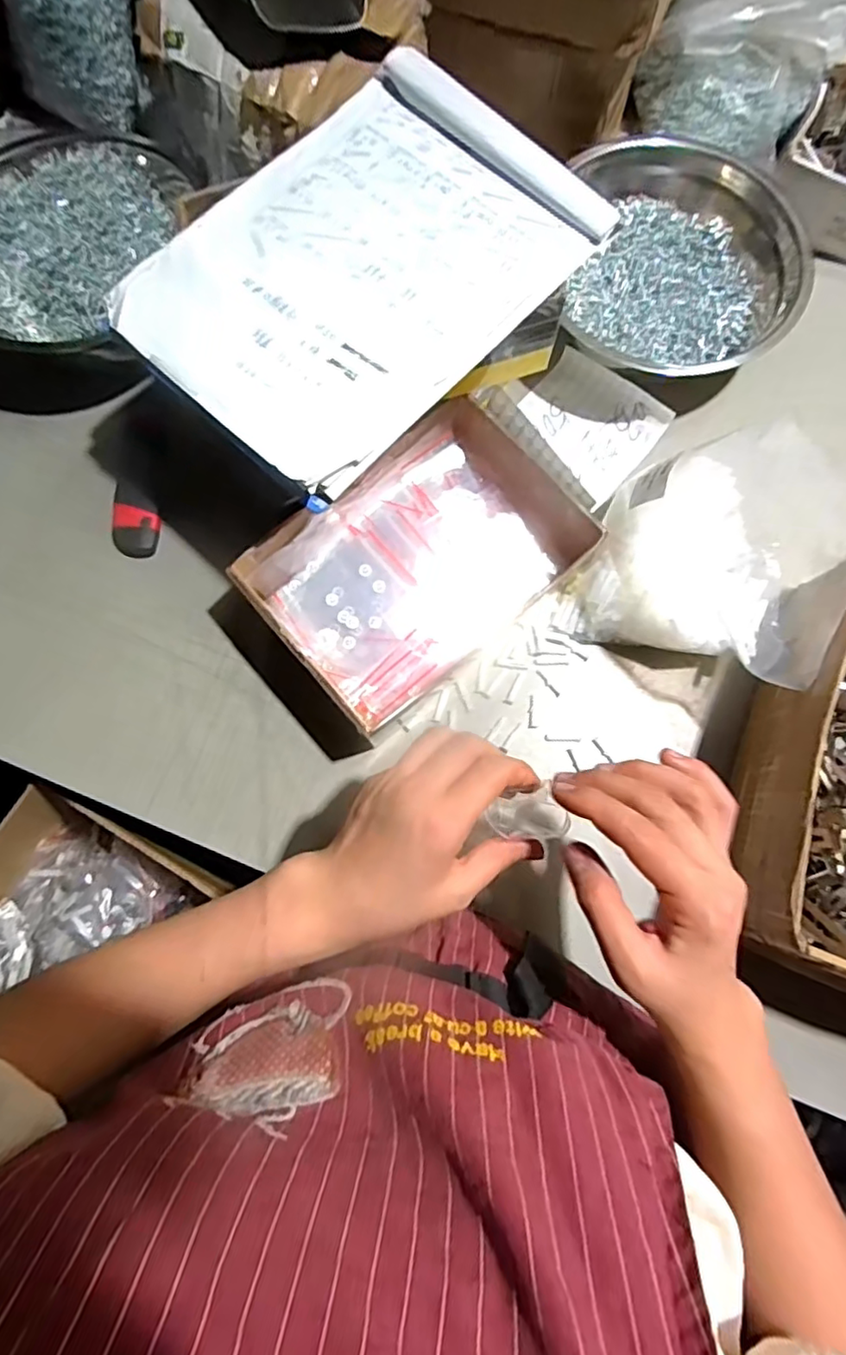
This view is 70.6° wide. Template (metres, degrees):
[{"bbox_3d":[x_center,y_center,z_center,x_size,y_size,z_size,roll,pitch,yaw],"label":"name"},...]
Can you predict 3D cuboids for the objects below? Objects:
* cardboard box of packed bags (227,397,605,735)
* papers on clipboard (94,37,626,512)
[{"bbox_3d":[-0.003,-0.092,0.503,0.251,0.070,0.172,-40,81,-8],"label":"cardboard box of packed bags"},{"bbox_3d":[-0.043,-0.289,0.418,0.221,0.014,0.308,43,81,8],"label":"papers on clipboard"}]

